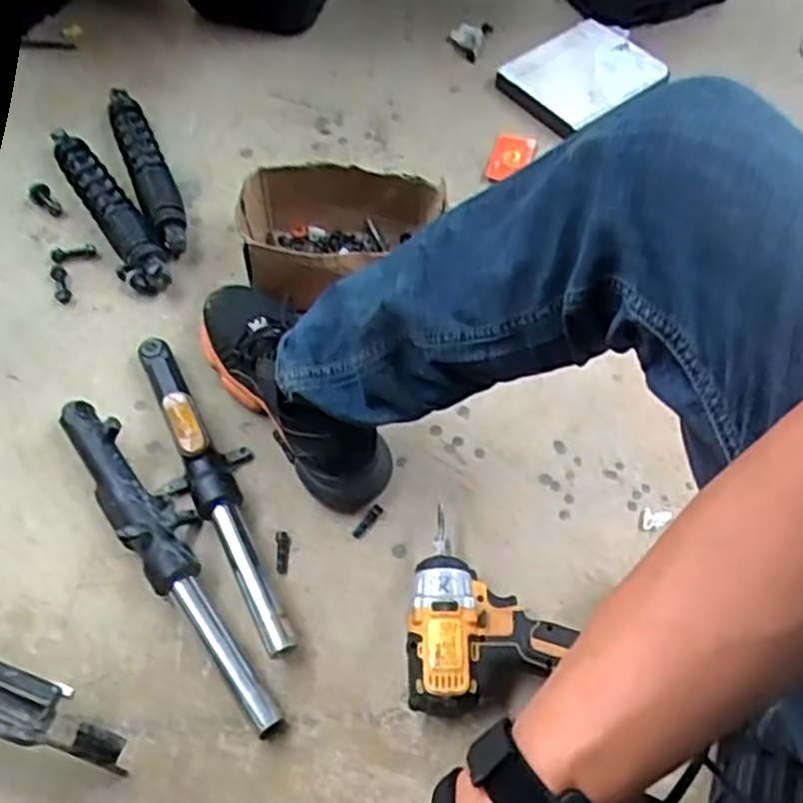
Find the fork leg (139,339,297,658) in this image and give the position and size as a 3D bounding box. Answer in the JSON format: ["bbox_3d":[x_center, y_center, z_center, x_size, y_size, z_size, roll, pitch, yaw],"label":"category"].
[{"bbox_3d":[-0.176,0.072,0.712,0.072,0.045,0.358,-25,63,-16],"label":"fork leg"}]

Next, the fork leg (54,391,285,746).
[{"bbox_3d":[-0.207,0.132,0.676,0.064,0.051,0.361,-35,66,-20],"label":"fork leg"}]

